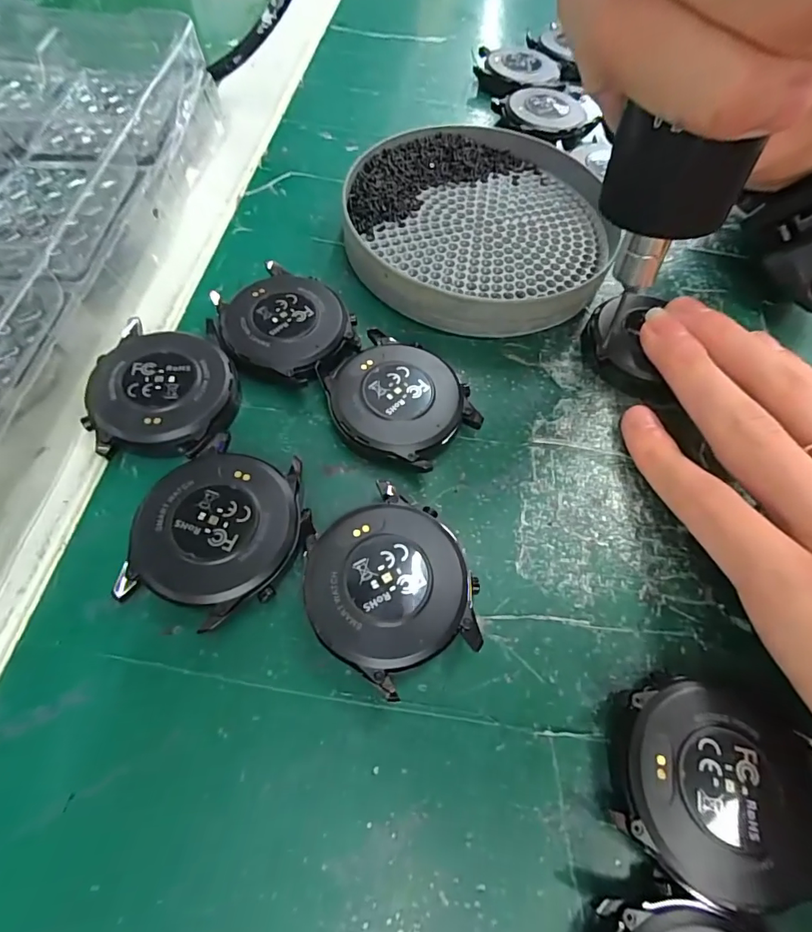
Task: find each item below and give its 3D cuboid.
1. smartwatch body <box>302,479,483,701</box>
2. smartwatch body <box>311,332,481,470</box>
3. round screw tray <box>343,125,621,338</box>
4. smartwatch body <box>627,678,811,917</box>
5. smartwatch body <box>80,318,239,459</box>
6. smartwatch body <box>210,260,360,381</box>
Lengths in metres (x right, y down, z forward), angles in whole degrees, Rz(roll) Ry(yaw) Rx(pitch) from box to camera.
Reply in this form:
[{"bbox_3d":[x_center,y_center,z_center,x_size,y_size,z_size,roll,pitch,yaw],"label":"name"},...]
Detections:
[{"bbox_3d":[-0.005,0.032,0.128,0.043,0.011,0.050,-28,67,-16],"label":"smartwatch body"},{"bbox_3d":[-0.004,-0.022,0.157,0.043,0.011,0.049,-35,69,-18],"label":"smartwatch body"},{"bbox_3d":[0.030,-0.103,0.197,0.108,0.018,0.114,2,62,-3],"label":"round screw tray"},{"bbox_3d":[0.076,0.076,0.110,0.045,0.012,0.042,13,63,4],"label":"smartwatch body"},{"bbox_3d":[-0.078,-0.025,0.151,0.043,0.010,0.049,-6,63,-5],"label":"smartwatch body"},{"bbox_3d":[-0.044,-0.051,0.168,0.044,0.010,0.053,-35,69,-18],"label":"smartwatch body"}]

